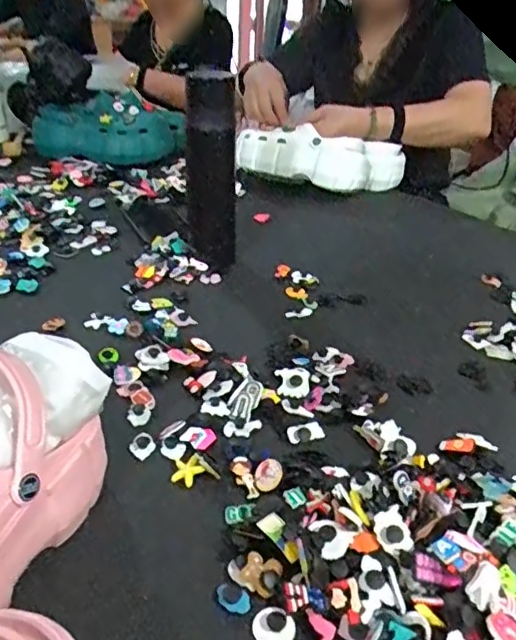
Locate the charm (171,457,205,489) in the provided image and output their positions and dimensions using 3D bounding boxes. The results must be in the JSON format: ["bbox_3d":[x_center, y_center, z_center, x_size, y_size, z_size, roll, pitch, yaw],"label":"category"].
[{"bbox_3d":[-0.055,0.117,0.439,0.023,0.008,0.022,10,30,9],"label":"charm"}]

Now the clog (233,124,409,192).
[{"bbox_3d":[0.116,-0.291,1.027,0.306,0.091,0.086,4,31,2],"label":"clog"}]

